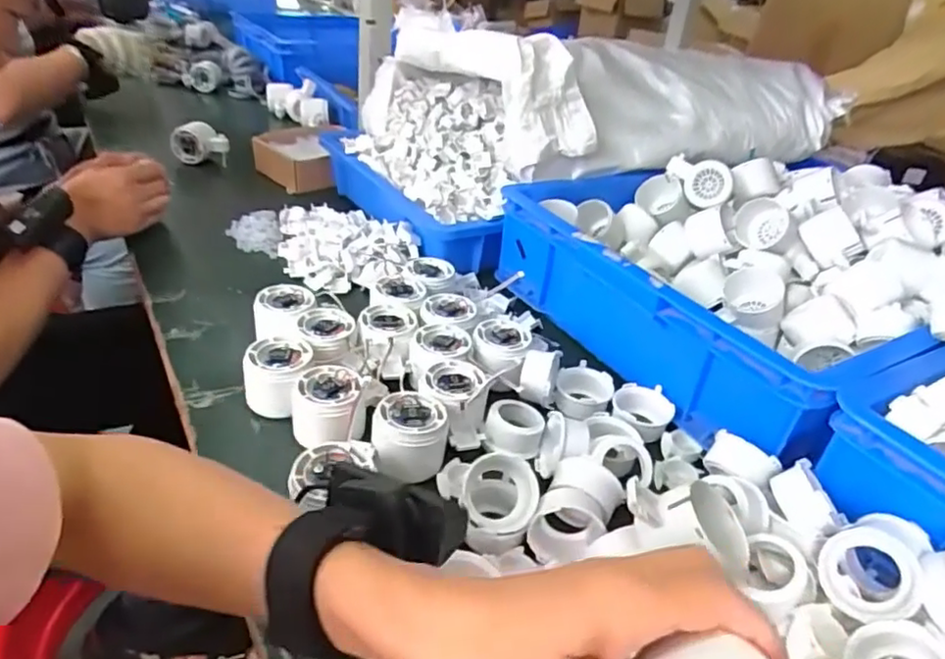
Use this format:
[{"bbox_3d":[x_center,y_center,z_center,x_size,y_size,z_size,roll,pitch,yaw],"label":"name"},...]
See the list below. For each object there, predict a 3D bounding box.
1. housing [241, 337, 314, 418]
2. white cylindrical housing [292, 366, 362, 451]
[{"bbox_3d":[-0.168,0.043,0.543,0.055,0.046,0.060,4,33,-3],"label":"housing"},{"bbox_3d":[-0.120,0.064,0.517,0.055,0.042,0.060,2,34,-6],"label":"white cylindrical housing"}]

